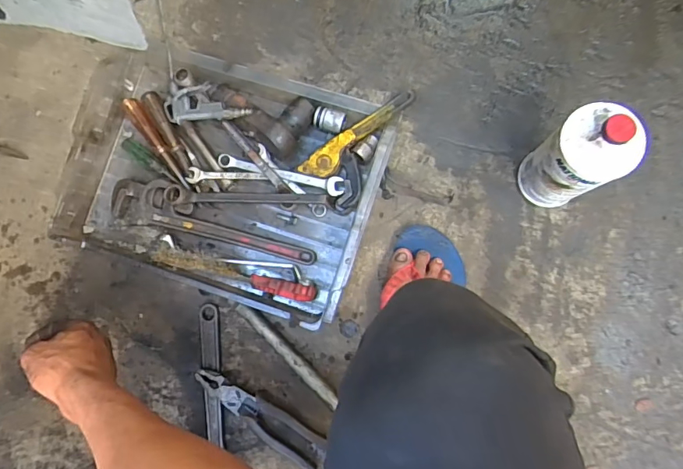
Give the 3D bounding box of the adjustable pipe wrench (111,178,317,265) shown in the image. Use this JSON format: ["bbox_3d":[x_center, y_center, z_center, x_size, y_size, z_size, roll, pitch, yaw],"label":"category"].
[{"bbox_3d":[-0.198,-0.016,0.699,0.324,0.031,0.072,17,86,6],"label":"adjustable pipe wrench"}]

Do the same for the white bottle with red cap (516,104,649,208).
[{"bbox_3d":[0.286,-0.092,0.570,0.078,0.222,0.084,0,84,4],"label":"white bottle with red cap"}]

